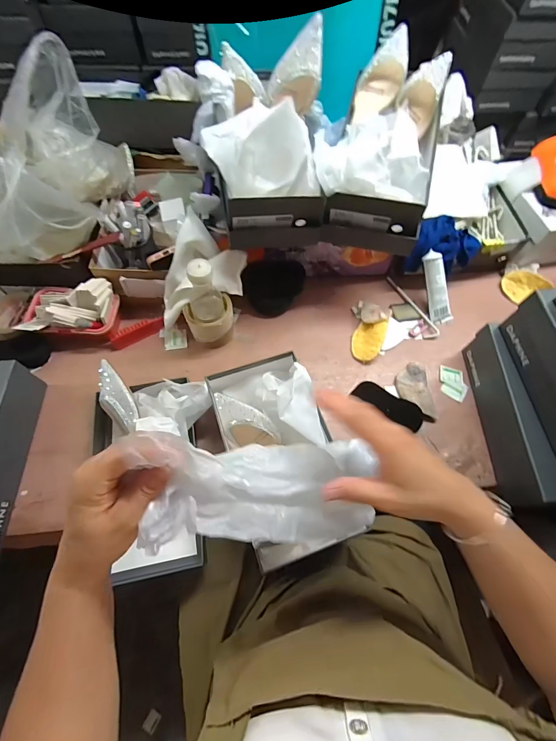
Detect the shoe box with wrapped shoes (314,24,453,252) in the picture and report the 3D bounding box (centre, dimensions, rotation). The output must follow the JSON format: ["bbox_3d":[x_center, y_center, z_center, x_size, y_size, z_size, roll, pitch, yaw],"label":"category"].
[{"bbox_3d":[0.176,-0.403,0.556,0.184,0.166,0.334,13,78,5],"label":"shoe box with wrapped shoes"}]

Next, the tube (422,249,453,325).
[{"bbox_3d":[0.328,-0.168,0.673,0.044,0.018,0.147,-21,107,-11],"label":"tube"}]

